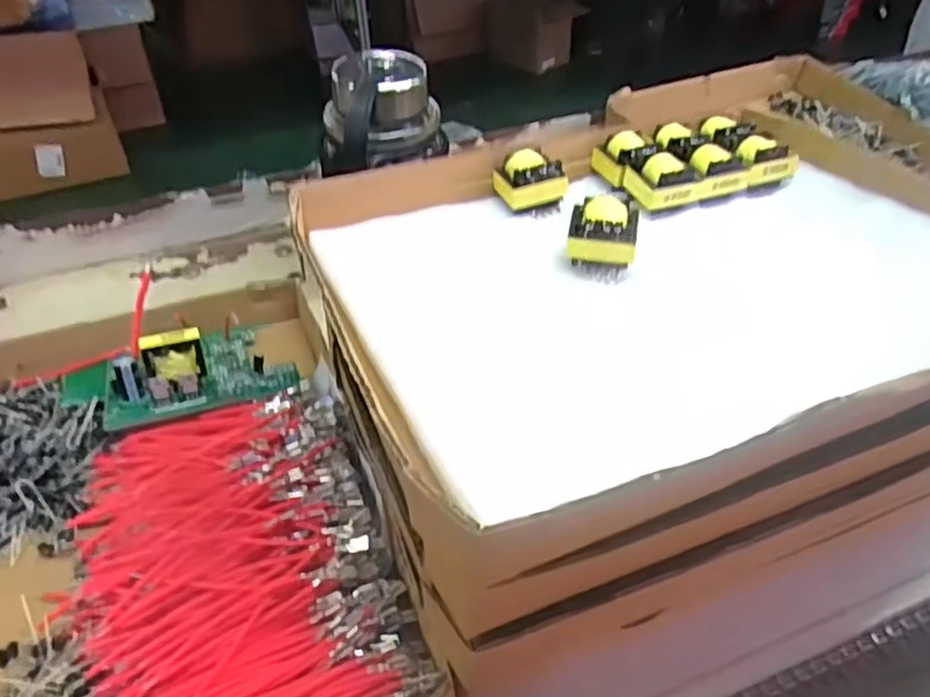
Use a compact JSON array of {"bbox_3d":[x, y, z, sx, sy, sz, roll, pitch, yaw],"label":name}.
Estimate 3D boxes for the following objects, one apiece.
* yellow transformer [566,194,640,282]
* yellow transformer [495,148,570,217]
[{"bbox_3d":[0.068,-0.056,0.347,0.032,0.033,0.027,7,41,9],"label":"yellow transformer"},{"bbox_3d":[0.036,-0.094,0.395,0.029,0.026,0.032,-17,42,-18],"label":"yellow transformer"}]

